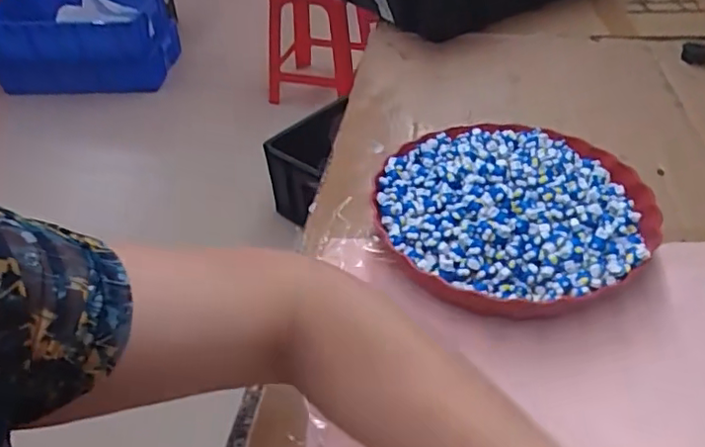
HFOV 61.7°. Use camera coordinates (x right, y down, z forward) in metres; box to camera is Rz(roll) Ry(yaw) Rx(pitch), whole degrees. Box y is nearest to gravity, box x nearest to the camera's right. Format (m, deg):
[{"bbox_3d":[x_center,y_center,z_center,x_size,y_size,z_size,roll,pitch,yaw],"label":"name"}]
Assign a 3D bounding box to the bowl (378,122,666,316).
[{"bbox_3d":[0.141,-0.012,0.528,0.232,0.077,0.229,-3,38,2],"label":"bowl"}]

